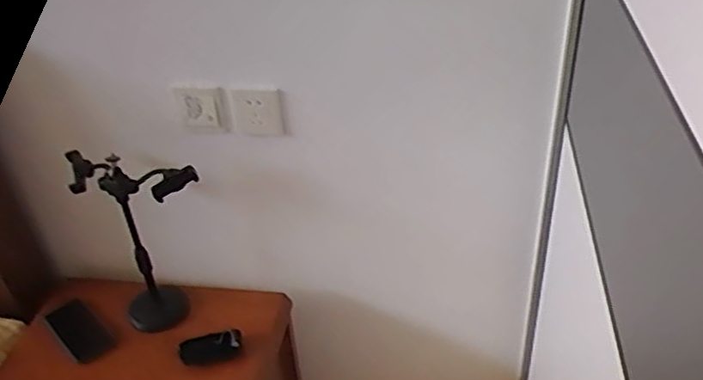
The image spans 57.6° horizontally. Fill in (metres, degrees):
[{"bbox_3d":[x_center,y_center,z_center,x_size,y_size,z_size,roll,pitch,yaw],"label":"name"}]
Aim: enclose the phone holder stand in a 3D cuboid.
[{"bbox_3d":[-0.363,0.079,1.148,0.168,0.325,0.172,-28,43,-28],"label":"phone holder stand"}]

